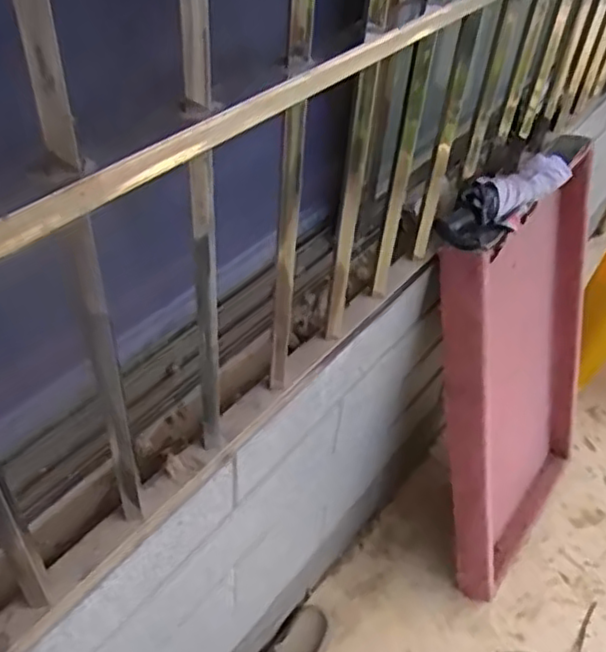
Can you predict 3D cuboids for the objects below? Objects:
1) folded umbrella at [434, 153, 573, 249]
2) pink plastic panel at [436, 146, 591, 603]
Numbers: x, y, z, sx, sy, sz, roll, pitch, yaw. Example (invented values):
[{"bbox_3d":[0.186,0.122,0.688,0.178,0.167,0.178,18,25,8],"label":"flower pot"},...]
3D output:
[{"bbox_3d":[0.331,-0.203,1.074,0.244,0.055,0.087,-34,56,-13],"label":"folded umbrella"},{"bbox_3d":[0.473,0.133,1.440,0.075,0.902,0.535,18,44,37],"label":"pink plastic panel"}]

